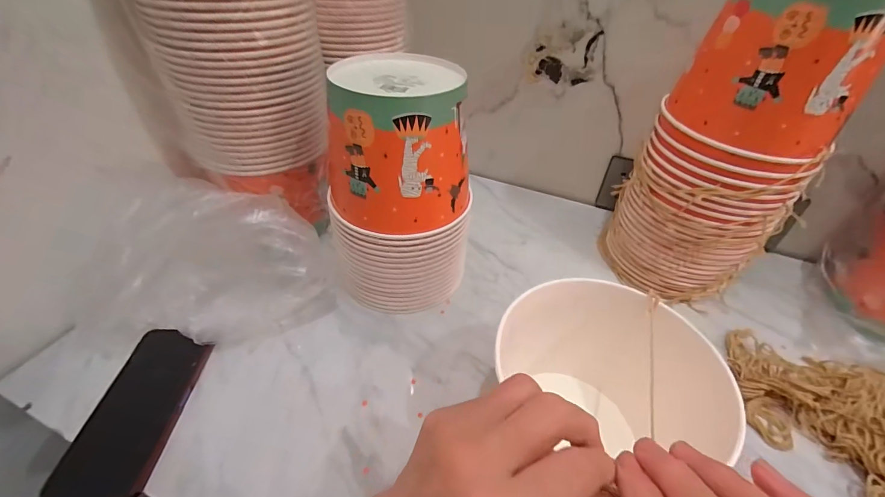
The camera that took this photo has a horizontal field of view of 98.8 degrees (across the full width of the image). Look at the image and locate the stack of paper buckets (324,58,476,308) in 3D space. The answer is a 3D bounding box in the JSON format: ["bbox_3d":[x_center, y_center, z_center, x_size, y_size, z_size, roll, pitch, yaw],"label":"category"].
[{"bbox_3d":[-0.047,-0.057,0.423,0.146,0.253,0.143,-6,44,-9],"label":"stack of paper buckets"}]

